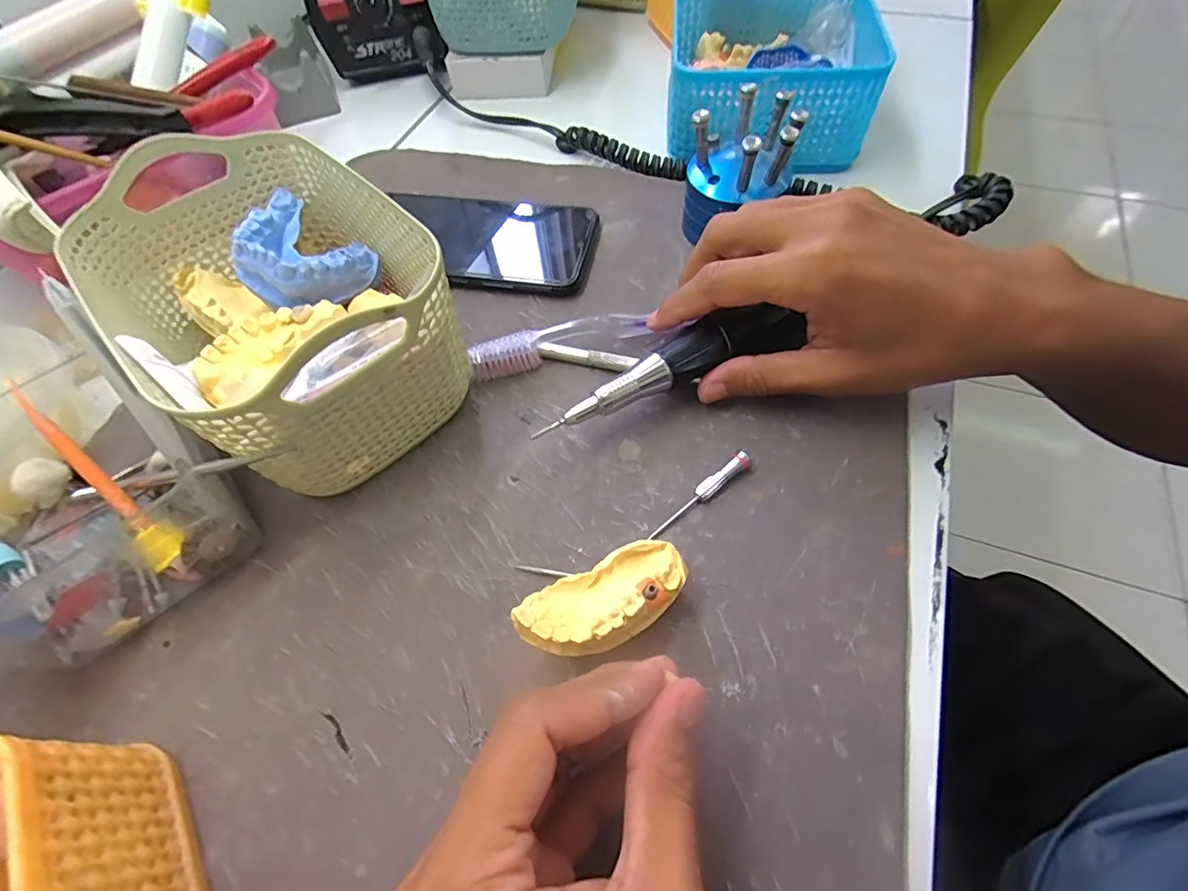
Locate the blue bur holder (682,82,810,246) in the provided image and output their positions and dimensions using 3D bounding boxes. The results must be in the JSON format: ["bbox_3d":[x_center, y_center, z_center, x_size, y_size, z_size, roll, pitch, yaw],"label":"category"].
[{"bbox_3d":[0.082,-0.156,0.304,0.057,0.069,0.057,6,60,7],"label":"blue bur holder"}]

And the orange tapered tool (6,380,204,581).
[{"bbox_3d":[-0.192,0.015,0.209,0.015,0.011,0.097,-40,102,-19],"label":"orange tapered tool"}]

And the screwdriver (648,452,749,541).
[{"bbox_3d":[0.047,0.022,0.235,0.056,0.009,0.007,-34,63,-16],"label":"screwdriver"}]

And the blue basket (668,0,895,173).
[{"bbox_3d":[0.119,-0.258,0.367,0.123,0.059,0.132,4,60,6],"label":"blue basket"}]

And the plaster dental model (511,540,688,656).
[{"bbox_3d":[0.005,0.059,0.202,0.063,0.030,0.029,-28,62,-13],"label":"plaster dental model"}]

